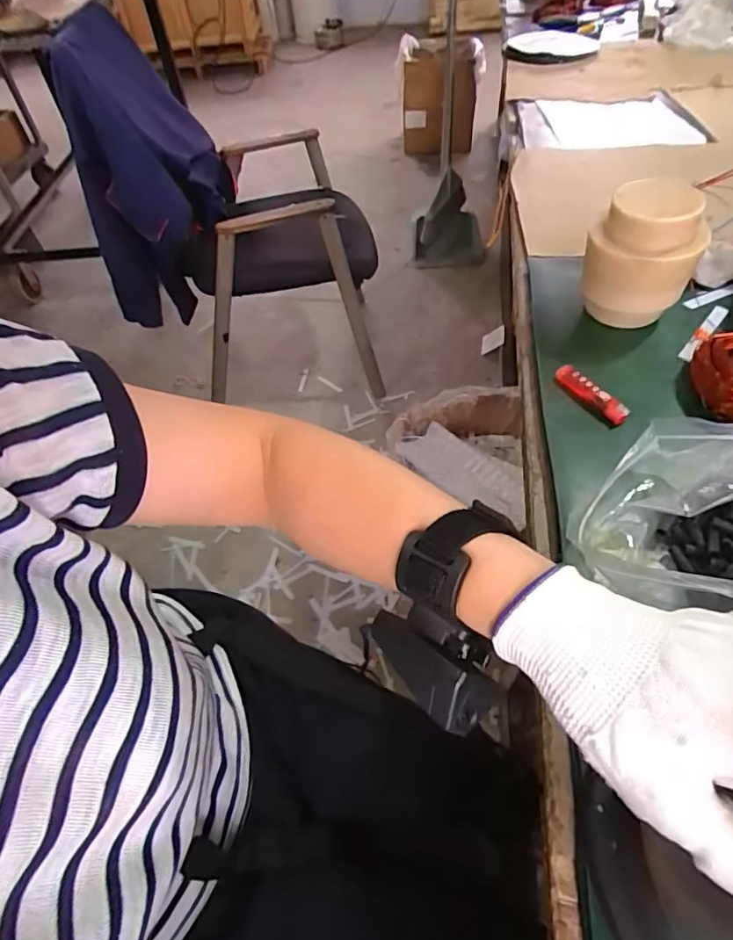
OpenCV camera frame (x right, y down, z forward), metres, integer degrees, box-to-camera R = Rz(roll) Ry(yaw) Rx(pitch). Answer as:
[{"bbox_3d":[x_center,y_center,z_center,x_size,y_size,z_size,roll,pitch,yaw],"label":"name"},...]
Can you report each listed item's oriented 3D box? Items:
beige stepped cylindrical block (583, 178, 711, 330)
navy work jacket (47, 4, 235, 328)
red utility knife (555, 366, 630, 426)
[{"bbox_3d":[0.295,-0.225,0.560,0.108,0.147,0.089,21,55,20],"label":"beige stepped cylindrical block"},{"bbox_3d":[-0.506,-0.712,1.289,0.294,0.553,0.500,-11,50,-5],"label":"navy work jacket"},{"bbox_3d":[0.222,-0.076,0.516,0.019,0.013,0.084,-30,54,-19],"label":"red utility knife"}]

